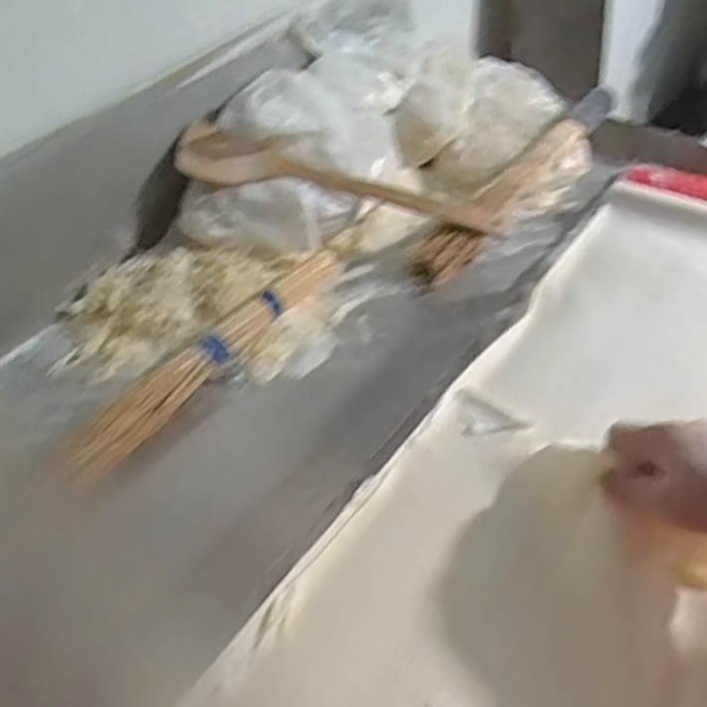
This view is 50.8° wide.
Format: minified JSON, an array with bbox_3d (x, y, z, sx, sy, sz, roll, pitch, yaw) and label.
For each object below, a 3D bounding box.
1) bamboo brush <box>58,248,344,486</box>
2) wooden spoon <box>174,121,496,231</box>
[{"bbox_3d":[-0.136,0.005,0.737,0.034,0.053,0.344,29,54,27],"label":"bamboo brush"},{"bbox_3d":[-0.016,-0.193,0.841,0.357,0.034,0.060,13,47,-6],"label":"wooden spoon"}]

